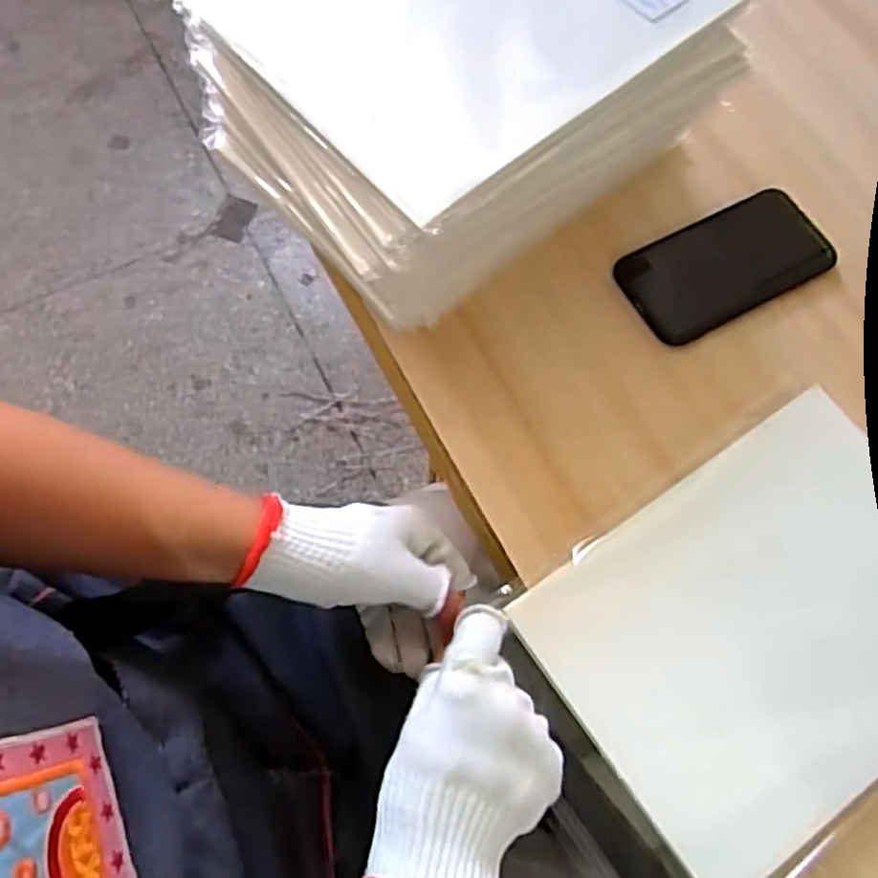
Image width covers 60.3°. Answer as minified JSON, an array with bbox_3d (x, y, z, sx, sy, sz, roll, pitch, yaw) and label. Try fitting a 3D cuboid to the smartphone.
[{"bbox_3d":[0.203,-0.126,0.536,0.146,0.008,0.079,-27,71,-11],"label":"smartphone"}]

